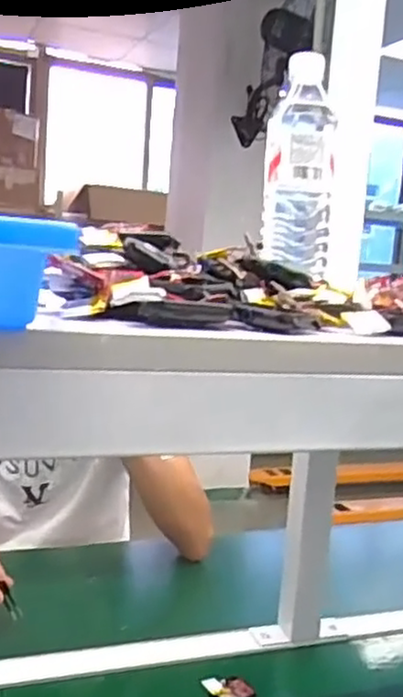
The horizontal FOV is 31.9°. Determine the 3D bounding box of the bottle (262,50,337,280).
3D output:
[{"bbox_3d":[0.091,-0.162,0.644,0.066,0.201,0.070,6,8,7],"label":"bottle"}]

